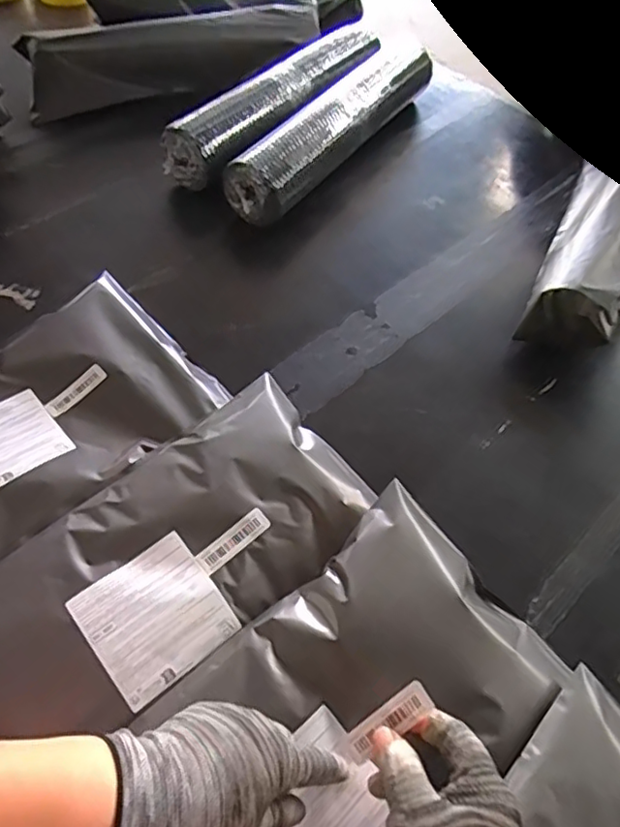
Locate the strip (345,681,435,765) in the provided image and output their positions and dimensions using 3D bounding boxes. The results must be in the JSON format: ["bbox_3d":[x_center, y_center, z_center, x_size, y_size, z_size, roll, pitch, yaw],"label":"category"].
[{"bbox_3d":[0.051,0.203,0.393,0.066,0.004,0.020,-42,62,9],"label":"strip"}]

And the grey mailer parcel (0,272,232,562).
[{"bbox_3d":[-0.296,0.017,0.612,0.269,0.041,0.376,39,66,23],"label":"grey mailer parcel"}]

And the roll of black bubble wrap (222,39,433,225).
[{"bbox_3d":[0.052,-0.466,0.951,0.113,0.077,0.515,31,60,18],"label":"roll of black bubble wrap"}]

